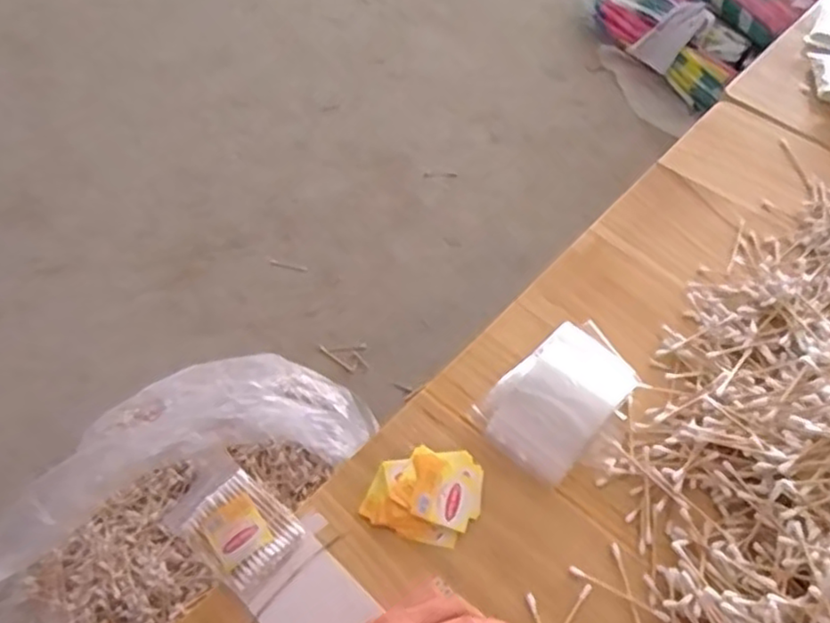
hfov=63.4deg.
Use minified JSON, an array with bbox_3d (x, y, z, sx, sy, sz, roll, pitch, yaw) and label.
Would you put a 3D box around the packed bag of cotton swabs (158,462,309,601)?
[{"bbox_3d":[-0.123,0.148,0.464,0.085,0.011,0.060,35,61,20],"label":"packed bag of cotton swabs"}]

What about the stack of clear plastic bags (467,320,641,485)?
[{"bbox_3d":[0.114,0.059,0.501,0.132,0.031,0.084,-35,63,-23],"label":"stack of clear plastic bags"}]

